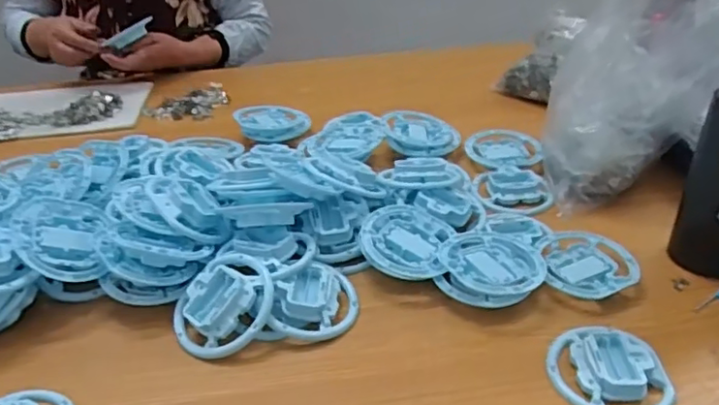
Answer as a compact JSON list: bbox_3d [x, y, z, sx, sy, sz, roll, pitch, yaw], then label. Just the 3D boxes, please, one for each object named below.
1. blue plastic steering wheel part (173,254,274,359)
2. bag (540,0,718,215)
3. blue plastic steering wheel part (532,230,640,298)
[{"bbox_3d":[-0.131,0.097,0.573,0.087,0.028,0.101,32,74,31],"label":"blue plastic steering wheel part"},{"bbox_3d":[0.353,-0.179,0.708,0.216,0.348,0.151,0,34,2],"label":"bag"},{"bbox_3d":[0.239,0.063,0.637,0.093,0.020,0.099,-1,33,1],"label":"blue plastic steering wheel part"}]

